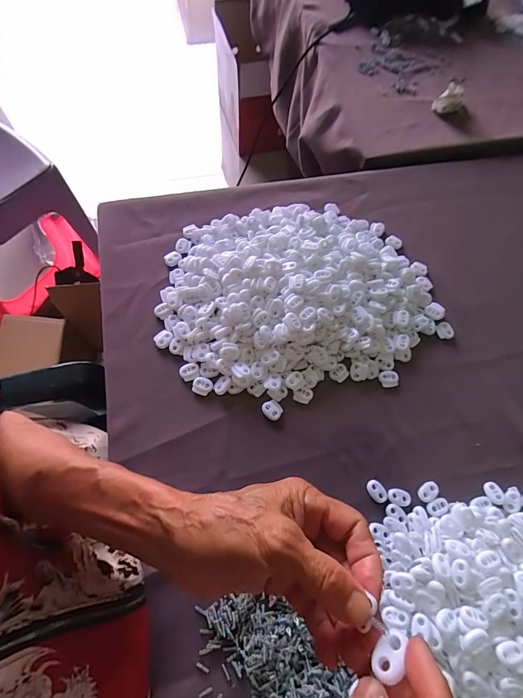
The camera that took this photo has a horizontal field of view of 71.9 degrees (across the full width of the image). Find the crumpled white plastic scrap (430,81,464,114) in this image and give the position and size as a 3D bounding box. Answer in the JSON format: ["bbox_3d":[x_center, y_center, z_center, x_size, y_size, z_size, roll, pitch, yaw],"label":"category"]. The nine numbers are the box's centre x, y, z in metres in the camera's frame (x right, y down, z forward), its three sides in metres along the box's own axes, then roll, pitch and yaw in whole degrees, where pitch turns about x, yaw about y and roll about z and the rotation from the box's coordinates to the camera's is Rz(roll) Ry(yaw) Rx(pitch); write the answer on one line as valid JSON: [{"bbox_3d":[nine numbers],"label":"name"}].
[{"bbox_3d":[0.303,-0.403,0.583,0.039,0.040,0.028,31,69,11],"label":"crumpled white plastic scrap"}]

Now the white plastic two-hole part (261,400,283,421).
[{"bbox_3d":[0.012,0.066,0.393,0.022,0.004,0.018,41,71,14],"label":"white plastic two-hole part"}]

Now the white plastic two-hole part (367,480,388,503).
[{"bbox_3d":[0.118,0.145,0.367,0.016,0.004,0.023,-31,72,-14],"label":"white plastic two-hole part"}]

